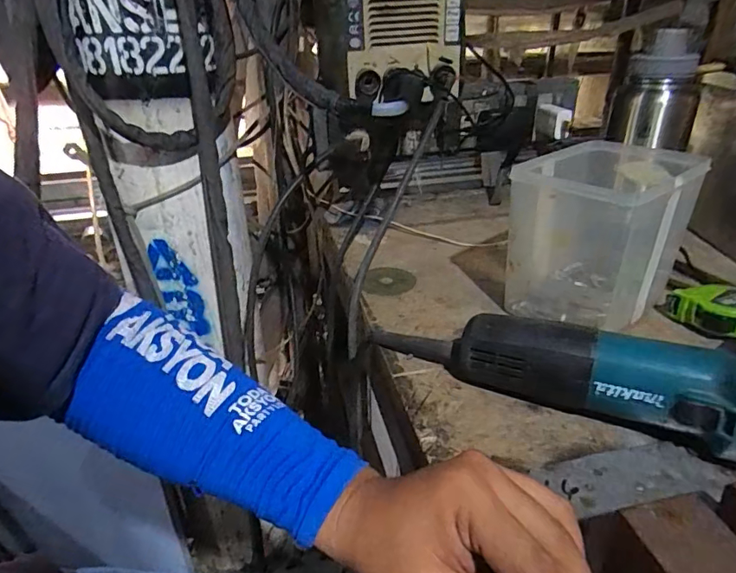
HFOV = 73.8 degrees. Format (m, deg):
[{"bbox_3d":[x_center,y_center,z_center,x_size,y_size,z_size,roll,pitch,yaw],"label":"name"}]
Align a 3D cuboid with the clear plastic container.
[{"bbox_3d":[0.238,-0.054,0.504,0.174,0.147,0.128,-27,36,-38],"label":"clear plastic container"}]

